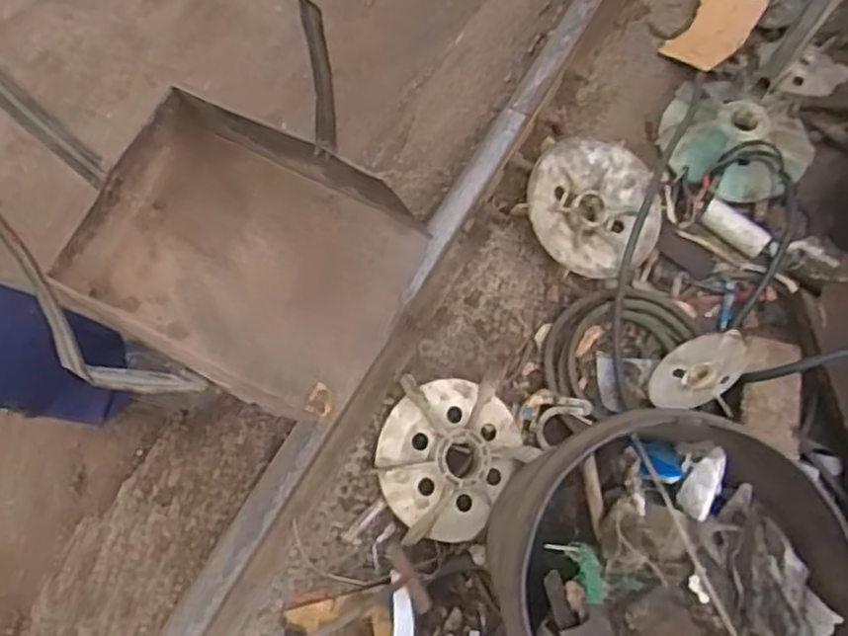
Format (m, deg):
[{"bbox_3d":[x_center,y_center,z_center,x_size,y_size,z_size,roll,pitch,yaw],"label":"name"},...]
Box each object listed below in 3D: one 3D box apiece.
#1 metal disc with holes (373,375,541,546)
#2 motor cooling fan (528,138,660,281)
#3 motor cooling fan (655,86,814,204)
[{"bbox_3d":[0.028,0.180,0.935,0.193,0.029,0.205,3,80,-15],"label":"metal disc with holes"},{"bbox_3d":[0.246,-0.159,1.052,0.198,0.034,0.191,1,83,-7],"label":"motor cooling fan"},{"bbox_3d":[0.492,-0.278,1.128,0.236,0.059,0.175,22,67,8],"label":"motor cooling fan"}]

